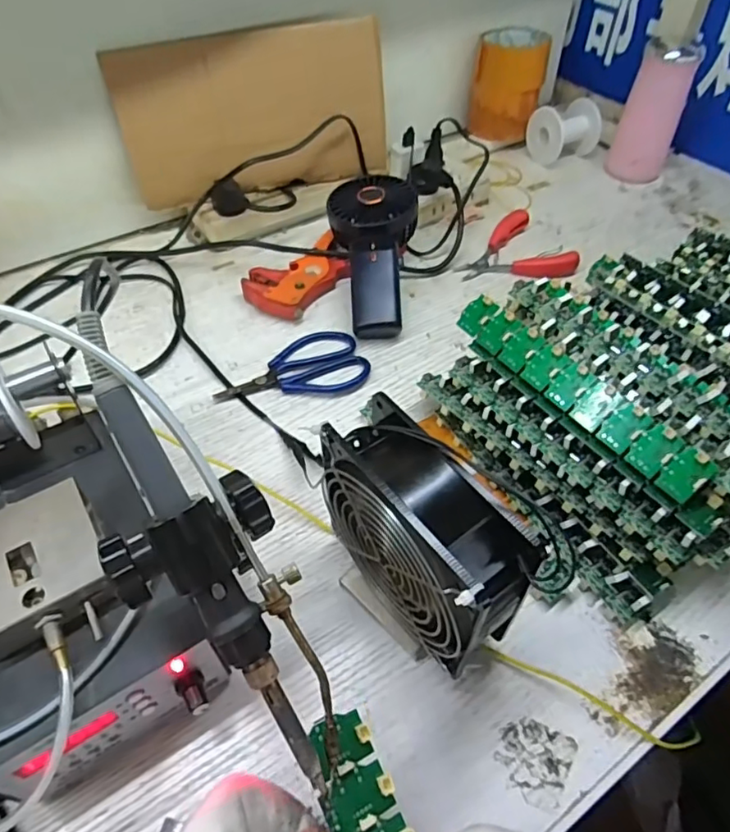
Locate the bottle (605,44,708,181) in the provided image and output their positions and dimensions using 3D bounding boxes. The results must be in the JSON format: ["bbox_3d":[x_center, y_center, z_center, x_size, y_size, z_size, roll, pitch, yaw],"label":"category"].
[{"bbox_3d":[0.334,-0.348,0.662,0.060,0.135,0.050,2,51,1],"label":"bottle"}]

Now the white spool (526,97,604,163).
[{"bbox_3d":[0.250,-0.356,0.712,0.068,0.063,0.065,-19,53,-14],"label":"white spool"}]

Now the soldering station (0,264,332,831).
[{"bbox_3d":[-0.141,0.063,0.280,0.157,0.195,0.220,-24,55,-18],"label":"soldering station"}]

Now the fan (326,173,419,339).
[{"bbox_3d":[0.009,-0.153,0.543,0.082,0.041,0.171,-1,70,-1],"label":"fan"}]

